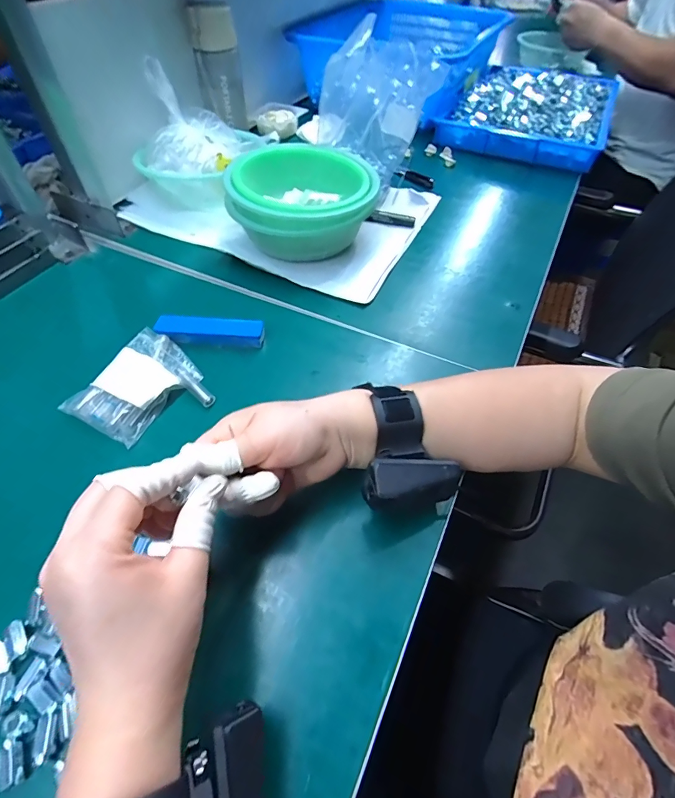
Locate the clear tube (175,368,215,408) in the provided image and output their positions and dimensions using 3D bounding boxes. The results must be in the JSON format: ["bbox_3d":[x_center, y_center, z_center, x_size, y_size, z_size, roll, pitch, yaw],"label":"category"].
[{"bbox_3d":[-0.137,-0.011,0.390,0.052,0.013,0.013,37,60,24],"label":"clear tube"}]

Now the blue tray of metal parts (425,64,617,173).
[{"bbox_3d":[0.394,-0.595,0.830,0.305,0.066,0.428,25,56,17],"label":"blue tray of metal parts"}]

